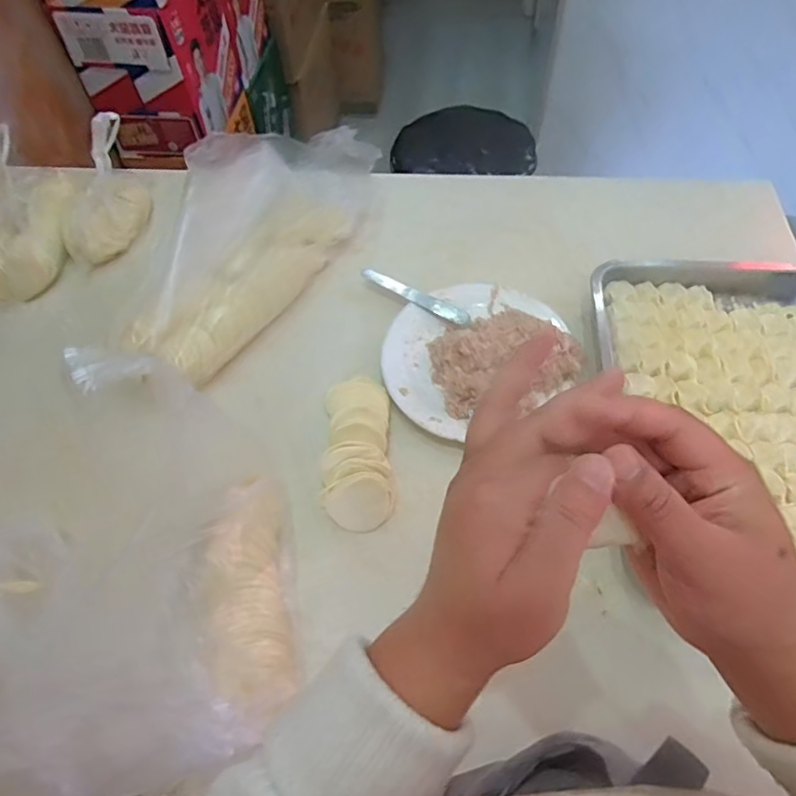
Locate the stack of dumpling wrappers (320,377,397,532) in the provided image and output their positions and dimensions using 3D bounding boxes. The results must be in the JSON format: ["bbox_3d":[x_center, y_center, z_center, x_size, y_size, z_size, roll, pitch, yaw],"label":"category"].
[{"bbox_3d":[-0.044,0.045,0.581,0.071,0.044,0.181,-4,58,-1],"label":"stack of dumpling wrappers"}]

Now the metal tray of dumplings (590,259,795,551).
[{"bbox_3d":[0.371,0.008,0.579,0.298,0.039,0.392,3,59,4],"label":"metal tray of dumplings"}]

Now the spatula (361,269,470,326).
[{"bbox_3d":[0.022,-0.129,0.695,0.153,0.006,0.024,29,63,18],"label":"spatula"}]

